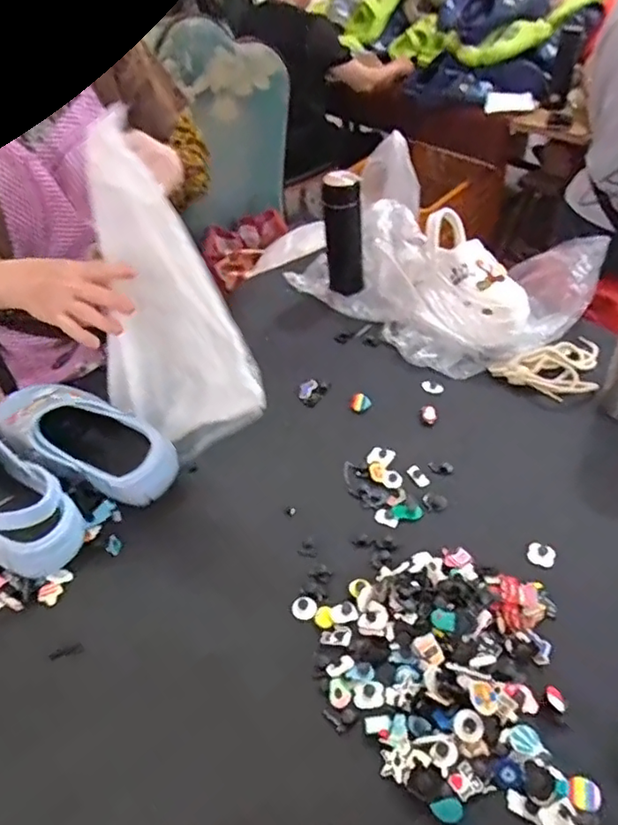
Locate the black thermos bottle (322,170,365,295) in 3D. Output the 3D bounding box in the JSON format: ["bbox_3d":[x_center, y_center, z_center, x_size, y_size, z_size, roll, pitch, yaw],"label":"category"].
[{"bbox_3d":[0.059,-0.293,0.999,0.061,0.204,0.055,-6,45,-1],"label":"black thermos bottle"}]

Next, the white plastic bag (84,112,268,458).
[{"bbox_3d":[-0.190,-0.121,0.697,0.241,0.347,0.030,-21,8,42],"label":"white plastic bag"}]

